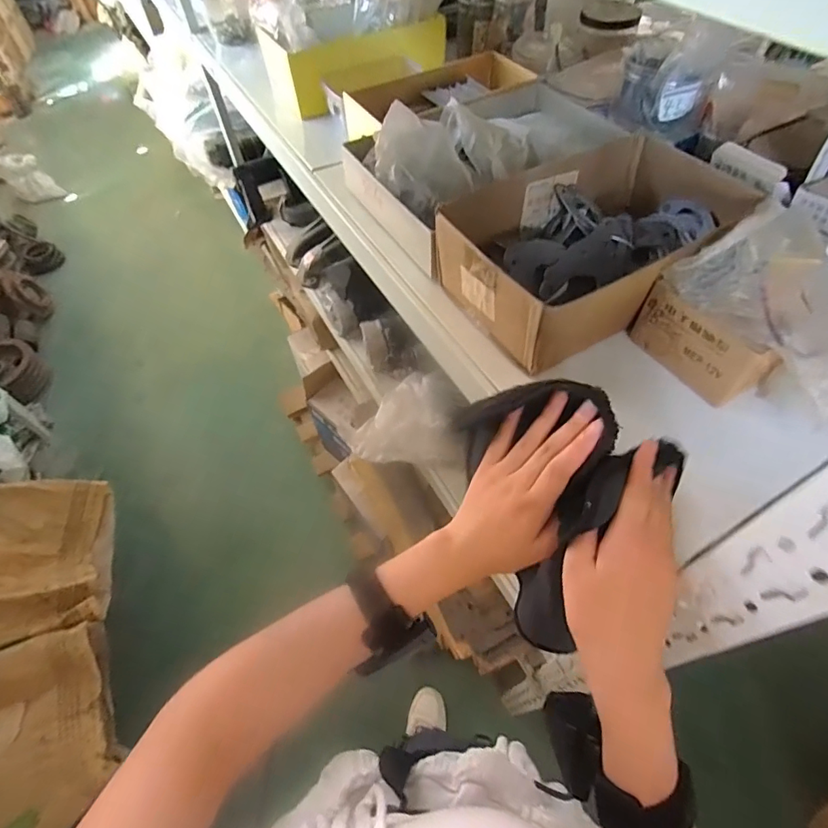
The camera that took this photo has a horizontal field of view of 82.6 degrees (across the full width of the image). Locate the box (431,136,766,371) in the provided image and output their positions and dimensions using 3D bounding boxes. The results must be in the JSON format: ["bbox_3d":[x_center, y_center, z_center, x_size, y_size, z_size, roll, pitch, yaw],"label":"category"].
[{"bbox_3d":[0.183,-0.179,0.499,0.279,0.088,0.185,-29,59,-17],"label":"box"}]

